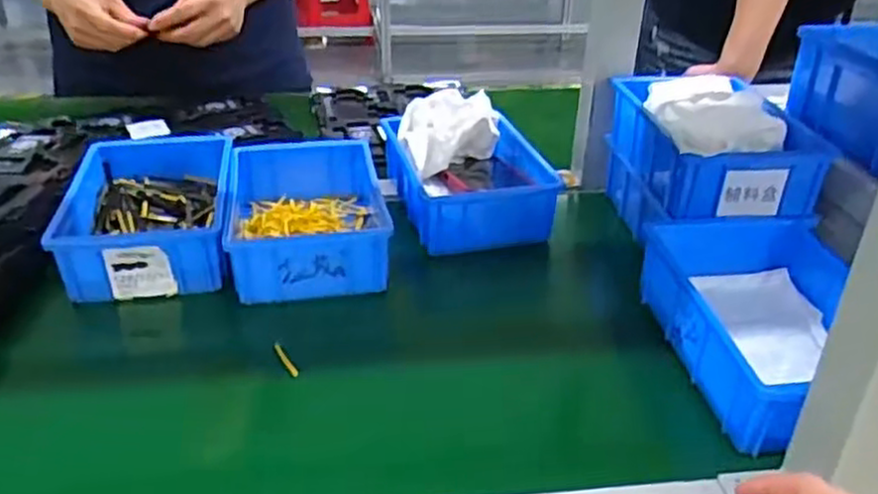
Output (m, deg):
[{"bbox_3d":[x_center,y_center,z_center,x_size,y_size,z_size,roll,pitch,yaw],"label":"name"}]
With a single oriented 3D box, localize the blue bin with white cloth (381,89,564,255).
[{"bbox_3d":[0.028,-0.083,0.750,0.134,0.086,0.188,-7,31,-15],"label":"blue bin with white cloth"}]

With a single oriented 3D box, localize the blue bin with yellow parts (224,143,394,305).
[{"bbox_3d":[-0.123,-0.035,0.688,0.127,0.058,0.198,-4,30,-10],"label":"blue bin with yellow parts"}]

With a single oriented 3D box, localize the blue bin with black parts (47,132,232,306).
[{"bbox_3d":[-0.259,-0.039,0.686,0.136,0.057,0.210,-4,30,-9],"label":"blue bin with black parts"}]

